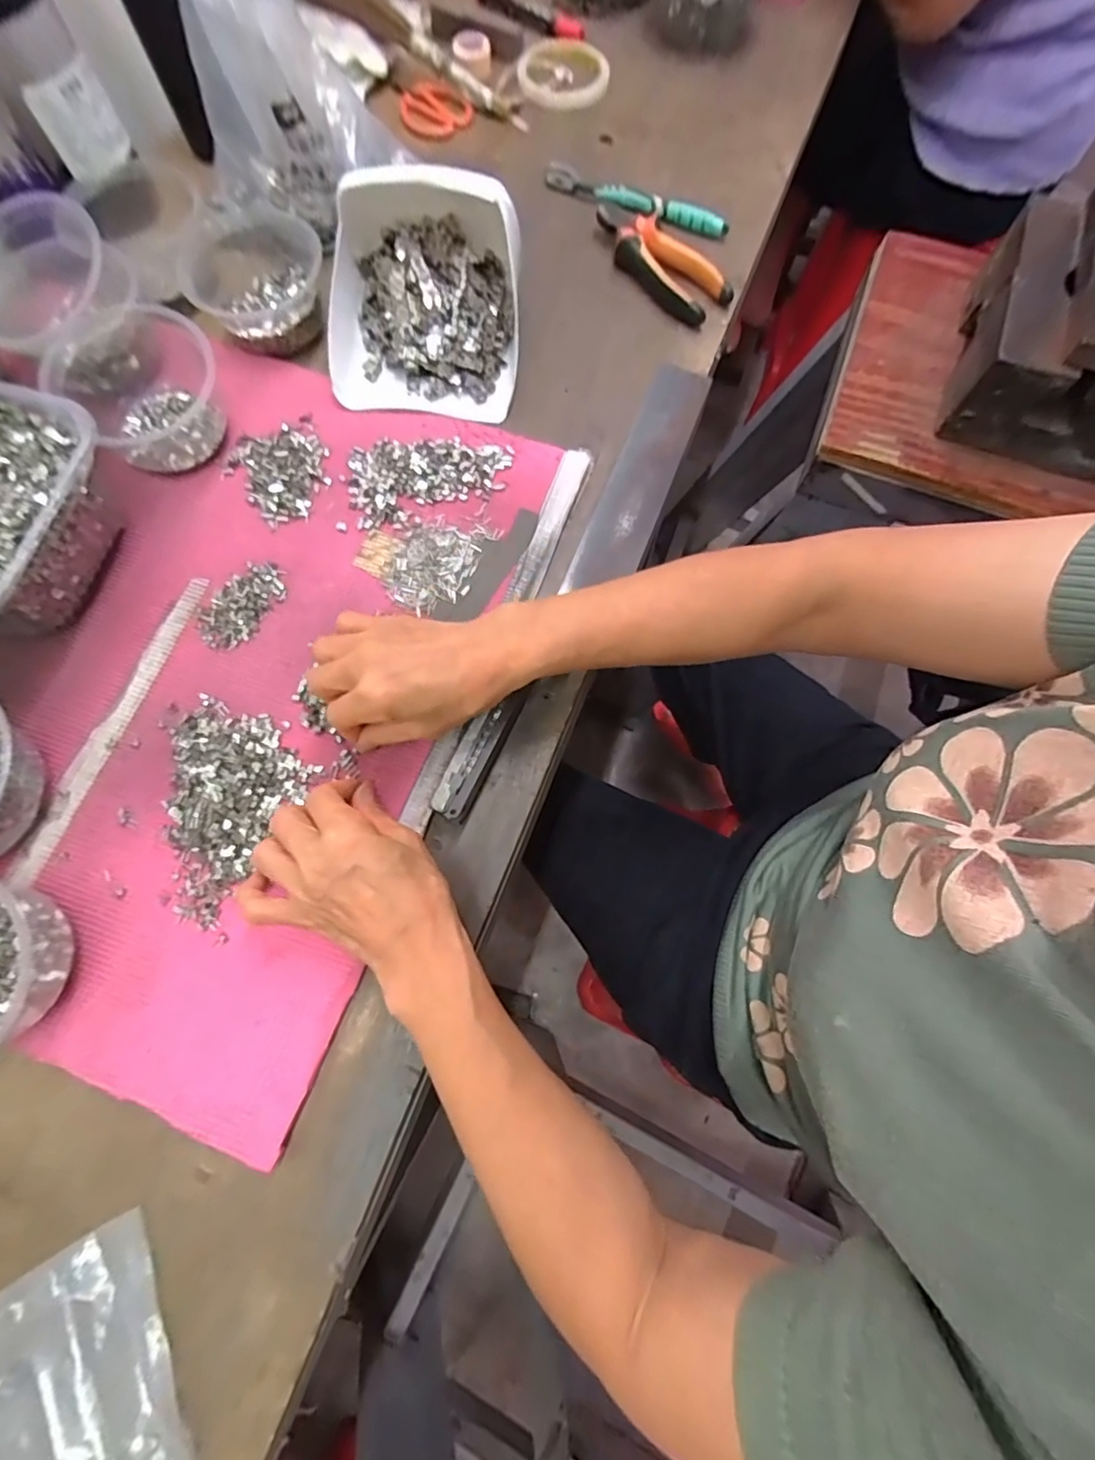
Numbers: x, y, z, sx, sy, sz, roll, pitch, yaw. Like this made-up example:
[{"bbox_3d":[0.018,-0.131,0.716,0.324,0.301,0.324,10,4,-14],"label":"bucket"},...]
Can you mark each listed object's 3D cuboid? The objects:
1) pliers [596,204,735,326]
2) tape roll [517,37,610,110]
[{"bbox_3d":[0.105,-0.437,0.525,0.062,0.020,0.151,-38,79,-12],"label":"pliers"},{"bbox_3d":[0.017,-0.702,0.609,0.097,0.015,0.100,1,74,-2],"label":"tape roll"}]

